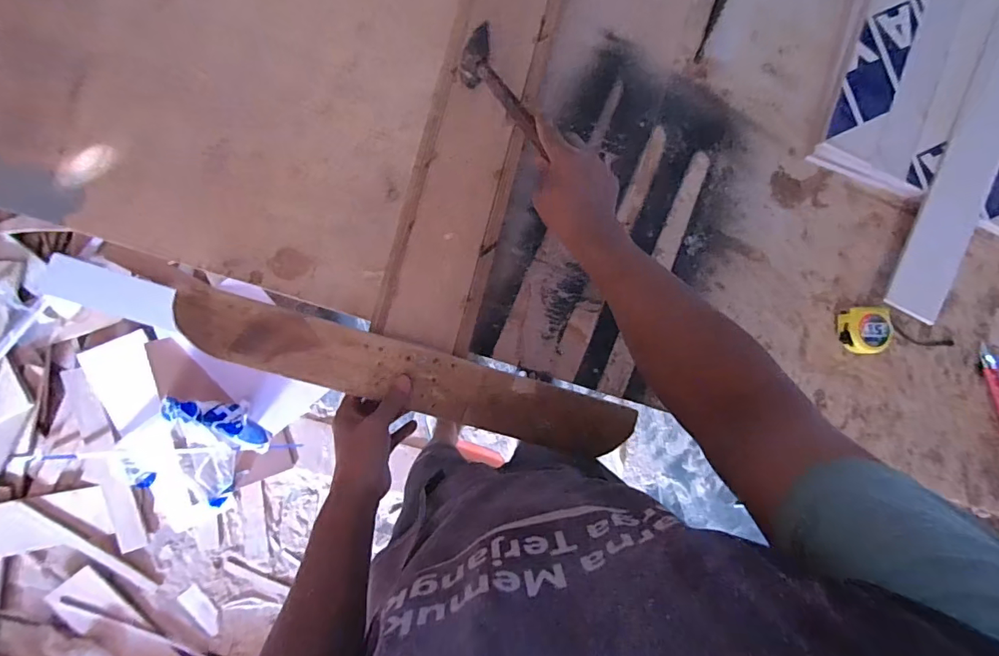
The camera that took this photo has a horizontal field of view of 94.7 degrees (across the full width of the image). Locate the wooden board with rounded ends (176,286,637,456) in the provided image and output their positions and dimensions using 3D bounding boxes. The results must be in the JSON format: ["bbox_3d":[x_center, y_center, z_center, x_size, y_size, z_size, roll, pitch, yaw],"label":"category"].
[{"bbox_3d":[-0.099,0.060,0.547,0.534,0.021,0.075,16,86,-6],"label":"wooden board with rounded ends"}]

